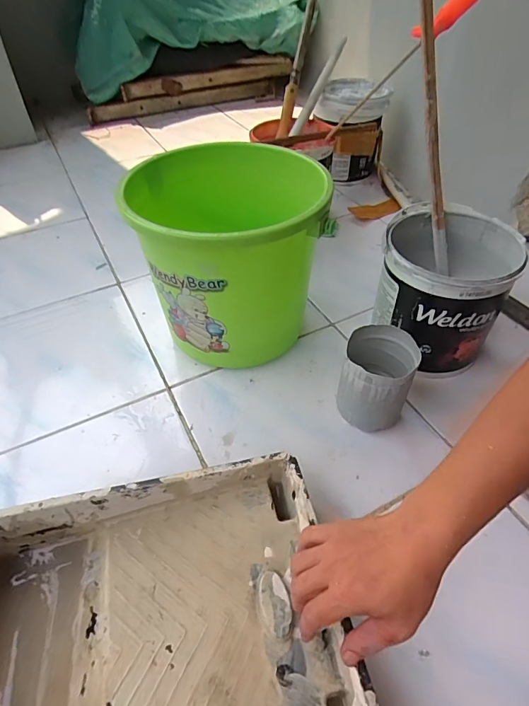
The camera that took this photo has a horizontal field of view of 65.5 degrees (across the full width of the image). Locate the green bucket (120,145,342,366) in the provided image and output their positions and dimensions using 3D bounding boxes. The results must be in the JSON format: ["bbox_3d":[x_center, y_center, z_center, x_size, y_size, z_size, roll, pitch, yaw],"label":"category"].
[{"bbox_3d":[-0.037,-0.125,0.607,0.253,0.253,0.226,-11,46,-12],"label":"green bucket"}]

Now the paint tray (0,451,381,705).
[{"bbox_3d":[-0.108,0.260,0.373,0.349,0.081,0.275,-12,47,-8],"label":"paint tray"}]

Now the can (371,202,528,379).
[{"bbox_3d":[0.258,-0.092,0.615,0.172,0.176,0.185,14,49,16],"label":"can"}]

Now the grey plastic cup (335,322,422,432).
[{"bbox_3d":[0.144,0.039,0.534,0.085,0.122,0.092,23,52,23],"label":"grey plastic cup"}]

